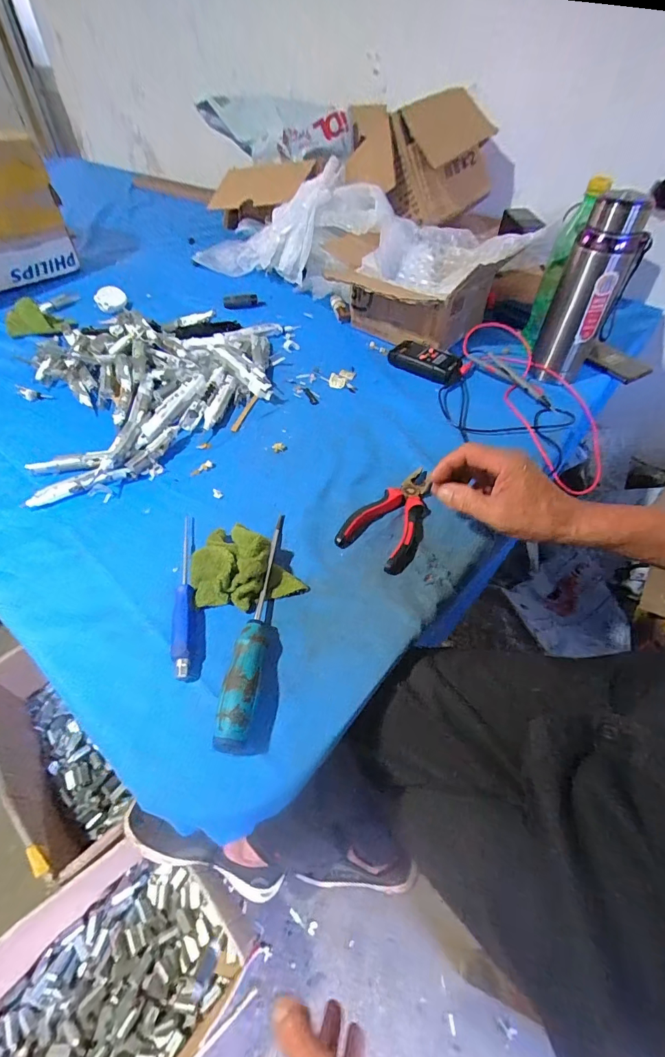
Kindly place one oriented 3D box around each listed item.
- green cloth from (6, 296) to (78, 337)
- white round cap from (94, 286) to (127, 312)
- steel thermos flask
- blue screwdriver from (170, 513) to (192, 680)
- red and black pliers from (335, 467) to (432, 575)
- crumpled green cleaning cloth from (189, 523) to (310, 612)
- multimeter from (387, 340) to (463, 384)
[{"bbox_3d":[-0.537,-0.384,0.774,0.102,0.038,0.086,13,52,8],"label":"green cloth"},{"bbox_3d":[-0.429,-0.446,0.827,0.053,0.021,0.053,-45,103,-24],"label":"white round cap"},{"bbox_3d":[0.364,-0.332,0.609,0.082,0.233,0.067,25,55,17],"label":"steel thermos flask"},{"bbox_3d":[-0.148,0.057,0.420,0.016,0.017,0.186,-8,52,-8],"label":"blue screwdriver"},{"bbox_3d":[0.075,-0.013,0.478,0.079,0.021,0.138,30,57,21],"label":"red and black pliers"},{"bbox_3d":[-0.085,0.040,0.421,0.115,0.040,0.087,16,53,11],"label":"crumpled green cleaning cloth"},{"bbox_3d":[0.151,-0.277,0.697,0.118,0.029,0.054,25,55,17],"label":"multimeter"}]

